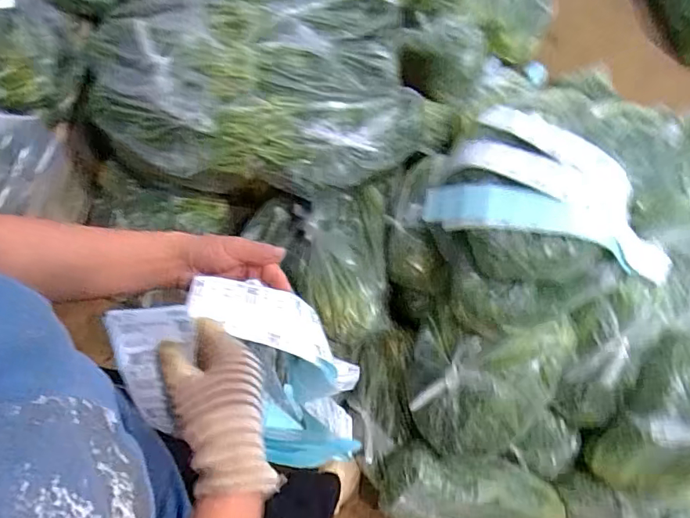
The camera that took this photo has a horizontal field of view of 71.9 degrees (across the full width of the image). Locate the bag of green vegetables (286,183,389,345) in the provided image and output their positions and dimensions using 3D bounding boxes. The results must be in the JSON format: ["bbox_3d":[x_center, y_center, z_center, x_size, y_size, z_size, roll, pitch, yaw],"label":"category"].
[{"bbox_3d":[-0.019,-0.011,1.175,0.255,0.141,0.402,1,69,-2],"label":"bag of green vegetables"}]

